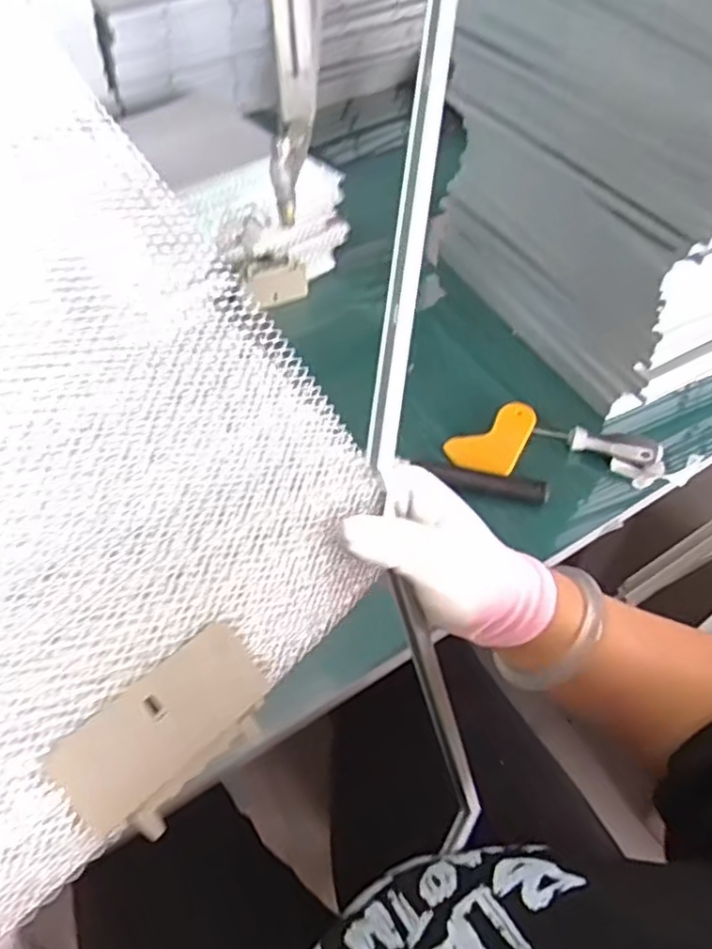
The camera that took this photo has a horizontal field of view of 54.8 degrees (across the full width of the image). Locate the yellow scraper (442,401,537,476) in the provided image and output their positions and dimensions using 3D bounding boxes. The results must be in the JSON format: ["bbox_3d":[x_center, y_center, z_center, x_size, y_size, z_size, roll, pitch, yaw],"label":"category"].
[{"bbox_3d":[0.146,-0.033,0.695,0.098,0.012,0.059,-34,72,-8],"label":"yellow scraper"}]

